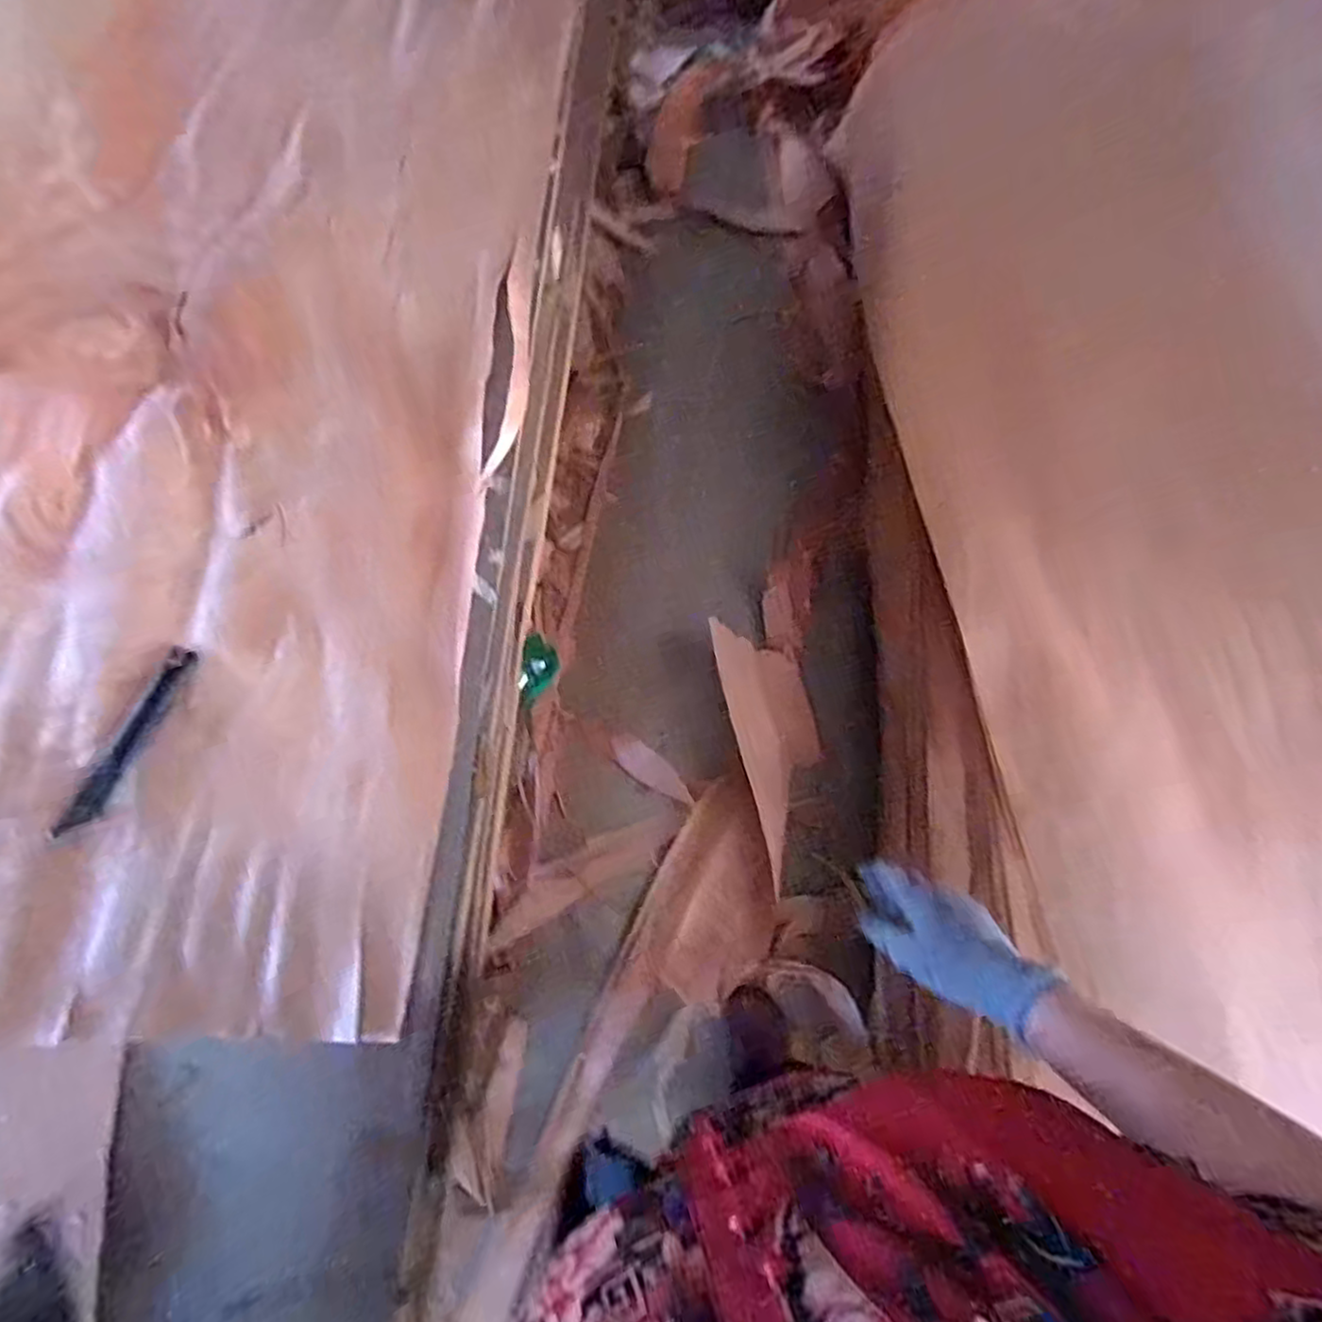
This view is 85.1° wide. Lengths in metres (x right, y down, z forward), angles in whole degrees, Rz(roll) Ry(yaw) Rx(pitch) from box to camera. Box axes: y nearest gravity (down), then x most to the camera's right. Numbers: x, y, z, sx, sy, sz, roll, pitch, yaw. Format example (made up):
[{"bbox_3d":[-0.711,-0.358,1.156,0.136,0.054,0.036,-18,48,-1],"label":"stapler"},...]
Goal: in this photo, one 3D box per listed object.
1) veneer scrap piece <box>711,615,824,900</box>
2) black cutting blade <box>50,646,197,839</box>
[{"bbox_3d":[0.214,0.144,1.301,0.178,0.031,0.444,-9,77,-30],"label":"veneer scrap piece"},{"bbox_3d":[-0.415,0.060,0.562,0.021,0.004,0.157,17,70,7],"label":"black cutting blade"}]

